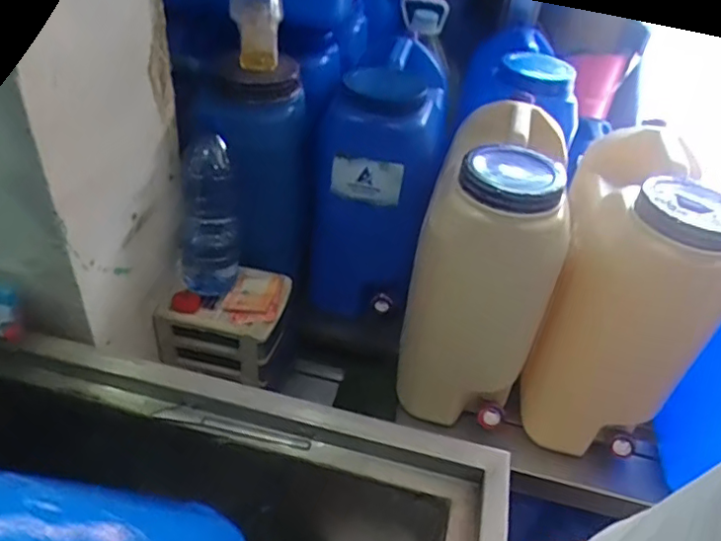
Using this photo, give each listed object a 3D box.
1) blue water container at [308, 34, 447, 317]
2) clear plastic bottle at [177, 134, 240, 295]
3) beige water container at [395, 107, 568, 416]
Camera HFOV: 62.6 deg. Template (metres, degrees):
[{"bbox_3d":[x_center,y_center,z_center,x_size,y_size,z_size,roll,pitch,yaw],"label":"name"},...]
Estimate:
[{"bbox_3d":[0.033,-0.155,0.982,0.173,0.370,0.283,11,41,4],"label":"blue water container"},{"bbox_3d":[-0.210,-0.069,0.812,0.078,0.204,0.067,4,41,-4],"label":"clear plastic bottle"},{"bbox_3d":[0.168,-0.005,0.841,0.172,0.396,0.240,10,41,3],"label":"beige water container"}]

